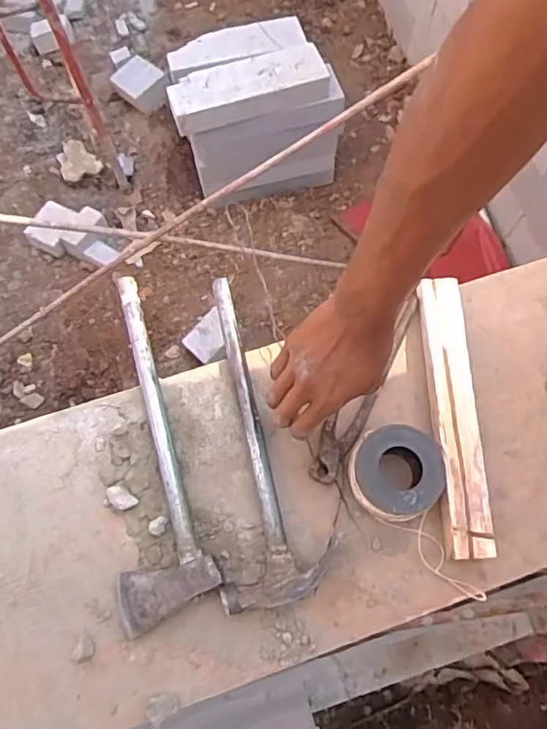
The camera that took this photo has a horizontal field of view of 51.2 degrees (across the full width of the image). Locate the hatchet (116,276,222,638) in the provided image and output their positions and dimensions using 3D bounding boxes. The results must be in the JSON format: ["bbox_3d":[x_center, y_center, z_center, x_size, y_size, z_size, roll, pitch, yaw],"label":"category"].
[{"bbox_3d":[-0.127,0.073,0.573,0.090,0.034,0.340,-12,70,-4],"label":"hatchet"}]

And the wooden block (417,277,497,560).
[{"bbox_3d":[0.184,0.043,0.582,0.048,0.026,0.290,-1,70,0],"label":"wooden block"}]

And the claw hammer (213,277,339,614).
[{"bbox_3d":[-0.012,0.066,0.578,0.104,0.026,0.329,-7,70,-2],"label":"claw hammer"}]

